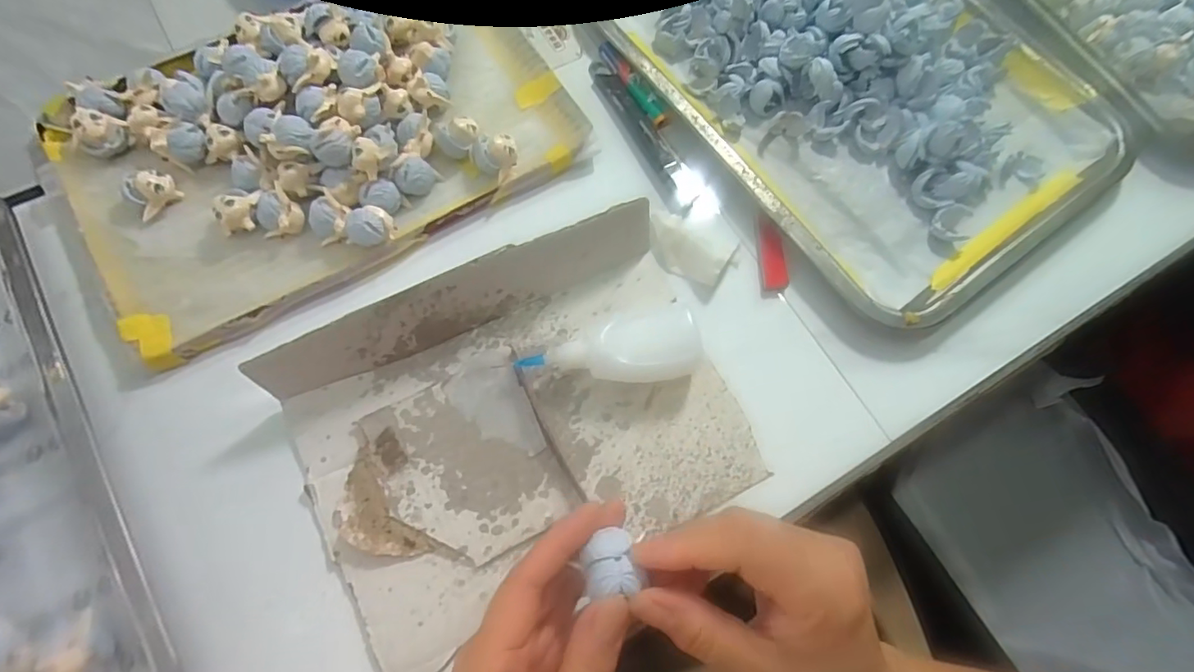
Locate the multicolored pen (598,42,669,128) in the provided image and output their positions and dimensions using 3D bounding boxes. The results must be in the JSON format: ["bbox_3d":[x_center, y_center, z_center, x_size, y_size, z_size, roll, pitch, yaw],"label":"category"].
[{"bbox_3d":[0.025,-0.181,0.401,0.012,0.008,0.082,-27,75,-11],"label":"multicolored pen"}]

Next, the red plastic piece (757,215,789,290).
[{"bbox_3d":[0.113,-0.054,0.365,0.014,0.008,0.049,-8,86,-6],"label":"red plastic piece"}]

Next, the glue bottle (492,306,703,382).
[{"bbox_3d":[0.007,0.011,0.322,0.103,0.030,0.040,-9,73,-6],"label":"glue bottle"}]

